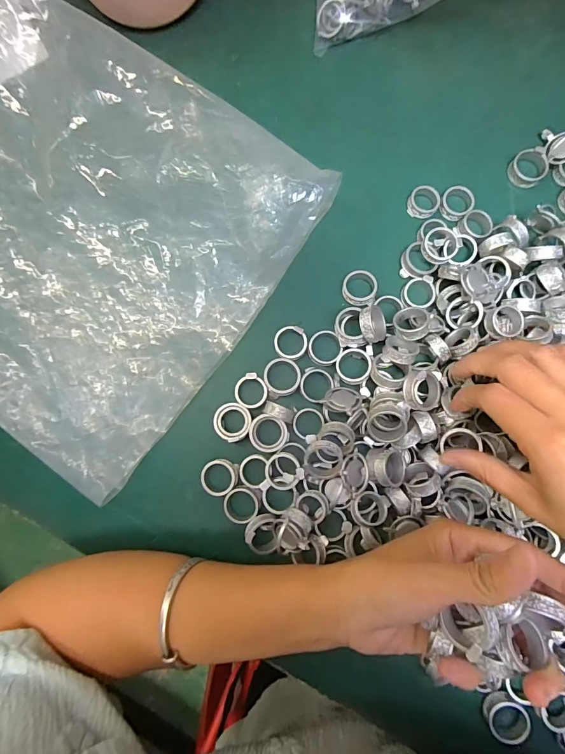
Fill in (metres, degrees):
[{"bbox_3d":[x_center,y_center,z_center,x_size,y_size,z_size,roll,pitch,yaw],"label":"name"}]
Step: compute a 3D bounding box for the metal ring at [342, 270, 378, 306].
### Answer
[{"bbox_3d":[0.060,-0.069,0.289,0.027,0.007,0.027,0,81,1],"label":"metal ring"}]

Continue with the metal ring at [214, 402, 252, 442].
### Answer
[{"bbox_3d":[-0.036,0.033,0.274,0.027,0.011,0.026,0,81,1],"label":"metal ring"}]

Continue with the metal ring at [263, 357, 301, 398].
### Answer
[{"bbox_3d":[0.000,0.000,0.280,0.028,0.004,0.028,0,81,1],"label":"metal ring"}]

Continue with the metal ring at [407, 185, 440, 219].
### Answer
[{"bbox_3d":[0.113,-0.140,0.299,0.023,0.010,0.023,0,81,1],"label":"metal ring"}]

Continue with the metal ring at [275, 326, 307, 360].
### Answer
[{"bbox_3d":[0.007,-0.026,0.284,0.025,0.009,0.025,0,81,1],"label":"metal ring"}]

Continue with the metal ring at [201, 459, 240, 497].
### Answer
[{"bbox_3d":[-0.046,0.073,0.270,0.027,0.007,0.026,0,81,1],"label":"metal ring"}]

